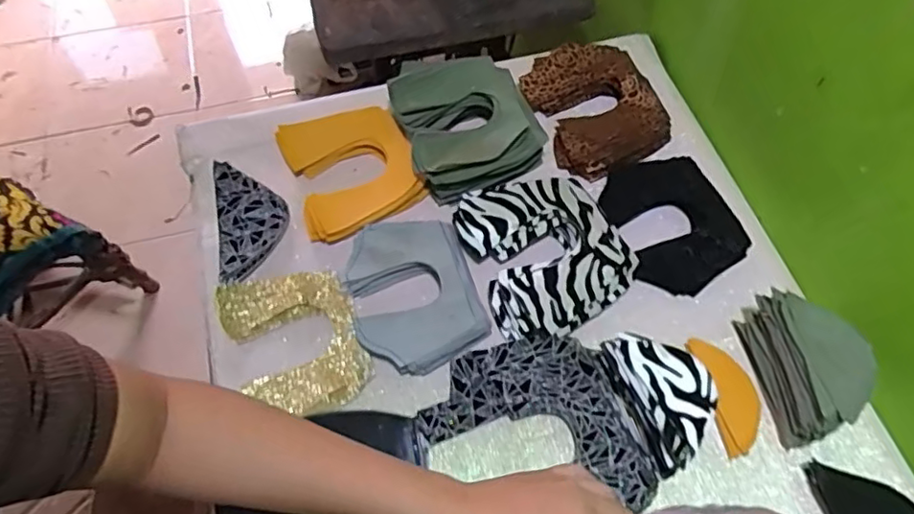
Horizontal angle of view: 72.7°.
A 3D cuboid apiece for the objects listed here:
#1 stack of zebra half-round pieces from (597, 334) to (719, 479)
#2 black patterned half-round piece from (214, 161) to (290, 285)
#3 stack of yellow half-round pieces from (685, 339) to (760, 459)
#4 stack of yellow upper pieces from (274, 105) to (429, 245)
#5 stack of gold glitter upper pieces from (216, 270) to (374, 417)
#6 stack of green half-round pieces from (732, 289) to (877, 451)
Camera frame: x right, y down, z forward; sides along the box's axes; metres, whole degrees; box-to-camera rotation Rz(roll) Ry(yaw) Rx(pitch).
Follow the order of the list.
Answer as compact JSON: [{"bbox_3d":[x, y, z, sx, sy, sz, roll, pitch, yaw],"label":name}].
[{"bbox_3d":[0.184,0.122,0.555,0.058,0.073,0.117,-21,63,-12],"label":"stack of zebra half-round pieces"},{"bbox_3d":[-0.225,-0.043,0.679,0.074,0.019,0.142,-12,62,-8],"label":"black patterned half-round piece"},{"bbox_3d":[0.261,0.130,0.594,0.047,0.009,0.109,-11,61,-7],"label":"stack of yellow half-round pieces"},{"bbox_3d":[-0.120,-0.100,0.712,0.137,0.029,0.155,-20,63,-12],"label":"stack of yellow upper pieces"},{"bbox_3d":[-0.161,0.083,0.618,0.124,0.020,0.152,-18,63,-10],"label":"stack of gold glitter upper pieces"},{"bbox_3d":[0.313,0.093,0.563,0.055,0.095,0.136,-7,61,-5],"label":"stack of green half-round pieces"}]

